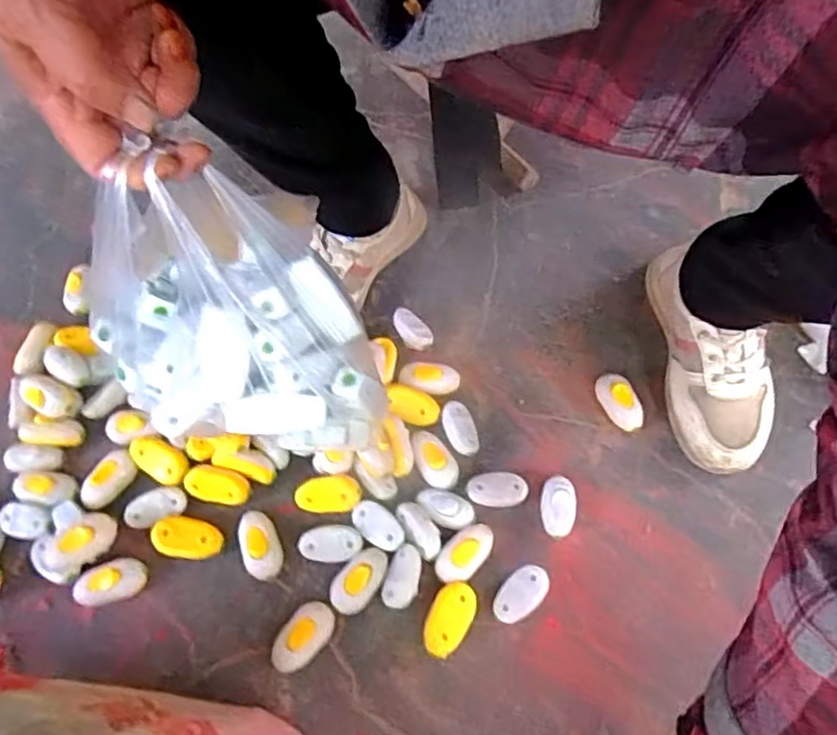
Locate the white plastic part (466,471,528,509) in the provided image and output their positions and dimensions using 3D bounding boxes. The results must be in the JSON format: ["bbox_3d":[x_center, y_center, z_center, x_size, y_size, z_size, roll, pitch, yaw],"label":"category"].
[{"bbox_3d":[0.072,0.113,0.571,0.054,0.023,0.032,-9,63,-1],"label":"white plastic part"}]

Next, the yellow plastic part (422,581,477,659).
[{"bbox_3d":[0.026,0.212,0.525,0.034,0.027,0.059,21,67,13],"label":"yellow plastic part"}]

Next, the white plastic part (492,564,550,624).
[{"bbox_3d":[0.087,0.192,0.528,0.030,0.024,0.053,39,72,20],"label":"white plastic part"}]

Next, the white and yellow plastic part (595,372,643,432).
[{"bbox_3d":[0.194,0.033,0.603,0.029,0.023,0.059,-29,65,-11],"label":"white and yellow plastic part"}]

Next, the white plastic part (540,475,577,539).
[{"bbox_3d":[0.126,0.126,0.564,0.030,0.022,0.050,6,64,6],"label":"white plastic part"}]

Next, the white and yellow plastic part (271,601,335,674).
[{"bbox_3d":[-0.096,0.224,0.521,0.035,0.026,0.059,36,71,19],"label":"white and yellow plastic part"}]

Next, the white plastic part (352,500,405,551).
[{"bbox_3d":[-0.036,0.139,0.551,0.052,0.004,0.031,30,69,17],"label":"white plastic part"}]

